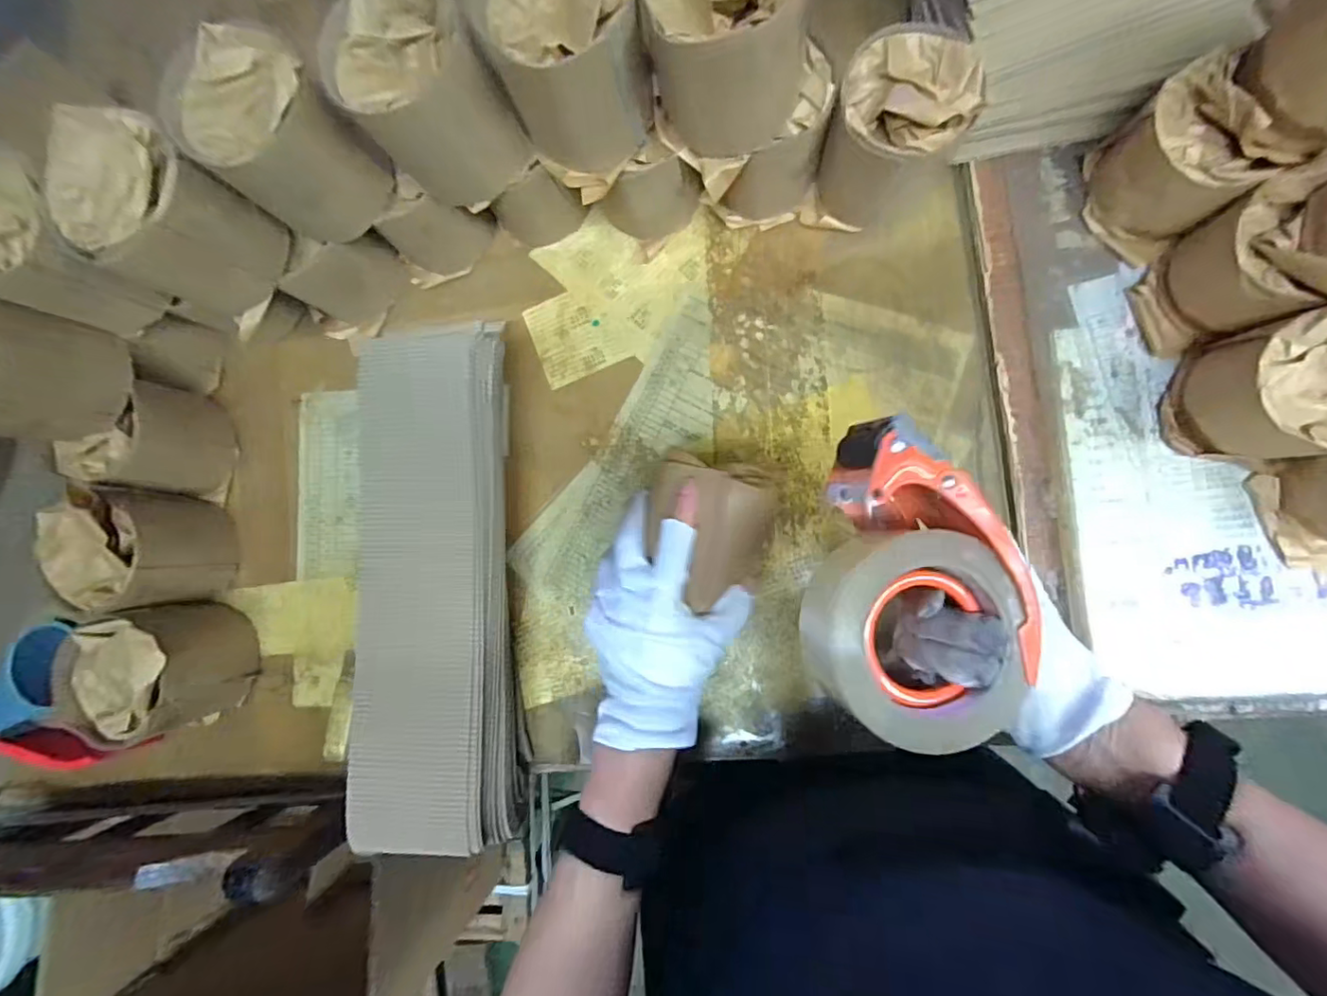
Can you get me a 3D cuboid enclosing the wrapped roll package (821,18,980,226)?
[{"bbox_3d":[0.177,-0.283,0.432,0.093,0.105,0.101,16,88,8],"label":"wrapped roll package"}]

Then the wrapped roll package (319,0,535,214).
[{"bbox_3d":[-0.160,-0.270,0.386,0.091,0.096,0.104,-37,84,4],"label":"wrapped roll package"}]

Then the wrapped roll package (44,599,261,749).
[{"bbox_3d":[-0.442,0.152,0.495,0.110,0.106,0.107,-12,86,6],"label":"wrapped roll package"}]

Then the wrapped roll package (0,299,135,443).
[{"bbox_3d":[-0.488,-0.092,0.416,0.086,0.099,0.096,9,88,7],"label":"wrapped roll package"}]

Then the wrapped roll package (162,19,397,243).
[{"bbox_3d":[-0.270,-0.251,0.400,0.090,0.101,0.090,43,93,7],"label":"wrapped roll package"}]

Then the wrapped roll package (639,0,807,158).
[{"bbox_3d":[0.041,-0.297,0.352,0.106,0.115,0.107,7,88,7],"label":"wrapped roll package"}]

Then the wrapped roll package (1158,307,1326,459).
[{"bbox_3d":[0.437,-0.071,0.398,0.098,0.092,0.089,18,88,8],"label":"wrapped roll package"}]

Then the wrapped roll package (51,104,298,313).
[{"bbox_3d":[-0.352,-0.197,0.406,0.088,0.122,0.091,23,90,7],"label":"wrapped roll package"}]

